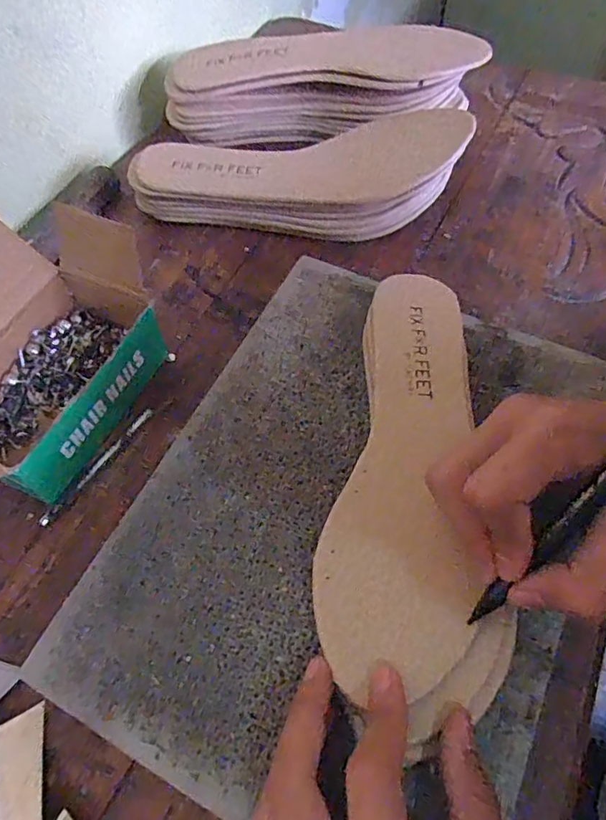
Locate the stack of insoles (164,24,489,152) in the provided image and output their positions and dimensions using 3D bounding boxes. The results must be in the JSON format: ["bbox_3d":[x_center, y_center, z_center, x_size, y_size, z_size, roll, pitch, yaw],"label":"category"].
[{"bbox_3d":[0.015,-0.260,0.432,0.237,0.075,0.082,8,60,6],"label":"stack of insoles"}]

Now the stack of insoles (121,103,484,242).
[{"bbox_3d":[-0.004,-0.175,0.387,0.235,0.064,0.078,5,60,4],"label":"stack of insoles"}]

